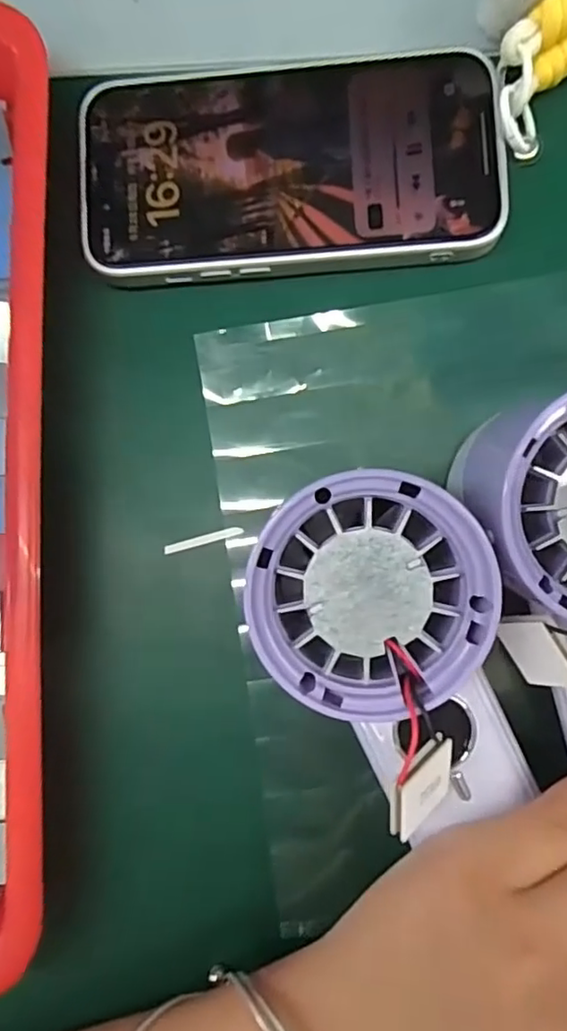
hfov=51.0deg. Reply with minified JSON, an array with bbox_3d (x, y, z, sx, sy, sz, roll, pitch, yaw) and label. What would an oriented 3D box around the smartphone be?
[{"bbox_3d":[0.001,-0.125,0.214,0.149,0.008,0.076,-4,85,4],"label":"smartphone"}]

